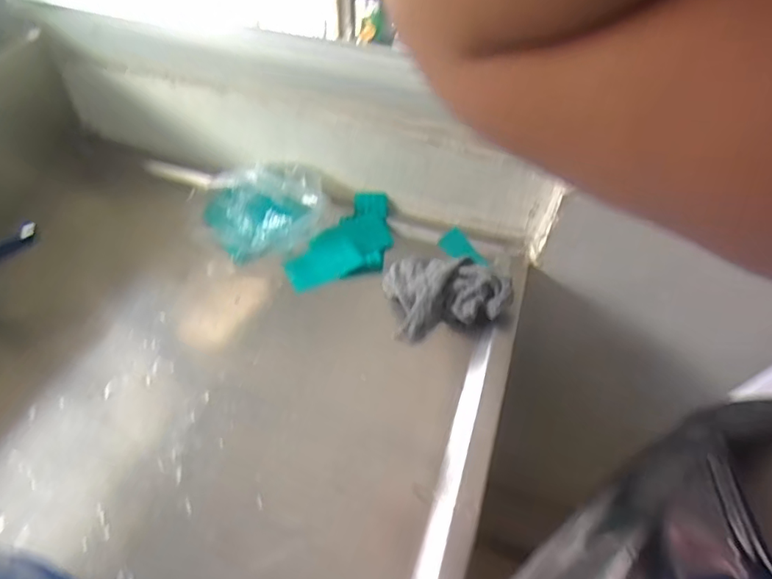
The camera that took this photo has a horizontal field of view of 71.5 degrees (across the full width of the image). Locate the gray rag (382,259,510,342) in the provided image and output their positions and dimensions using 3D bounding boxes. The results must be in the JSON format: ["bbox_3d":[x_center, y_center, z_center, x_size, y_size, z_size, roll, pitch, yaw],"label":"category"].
[{"bbox_3d":[0.065,-0.003,0.561,0.122,0.046,0.088,-8,50,-8],"label":"gray rag"}]

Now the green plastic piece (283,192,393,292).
[{"bbox_3d":[-0.042,-0.051,0.612,0.081,0.026,0.155,31,55,22],"label":"green plastic piece"}]

